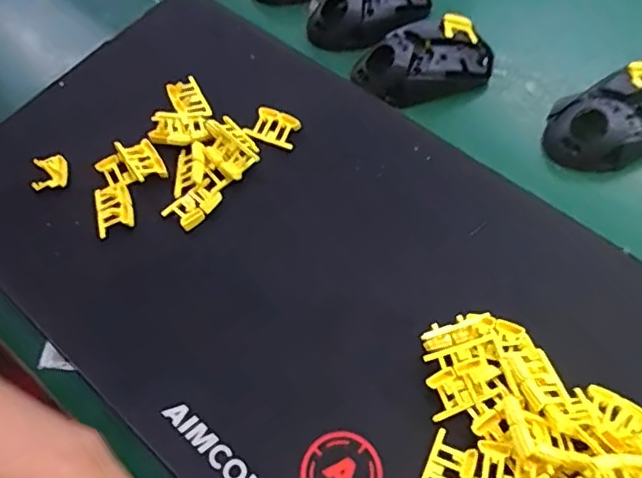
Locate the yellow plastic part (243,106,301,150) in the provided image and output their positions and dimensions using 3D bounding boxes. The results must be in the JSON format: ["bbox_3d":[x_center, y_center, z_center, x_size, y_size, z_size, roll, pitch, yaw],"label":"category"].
[{"bbox_3d":[-0.038,-0.089,0.475,0.040,0.016,0.022,21,64,14],"label":"yellow plastic part"}]

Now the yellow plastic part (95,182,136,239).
[{"bbox_3d":[-0.156,-0.023,0.451,0.028,0.007,0.038,-19,62,-8],"label":"yellow plastic part"}]

